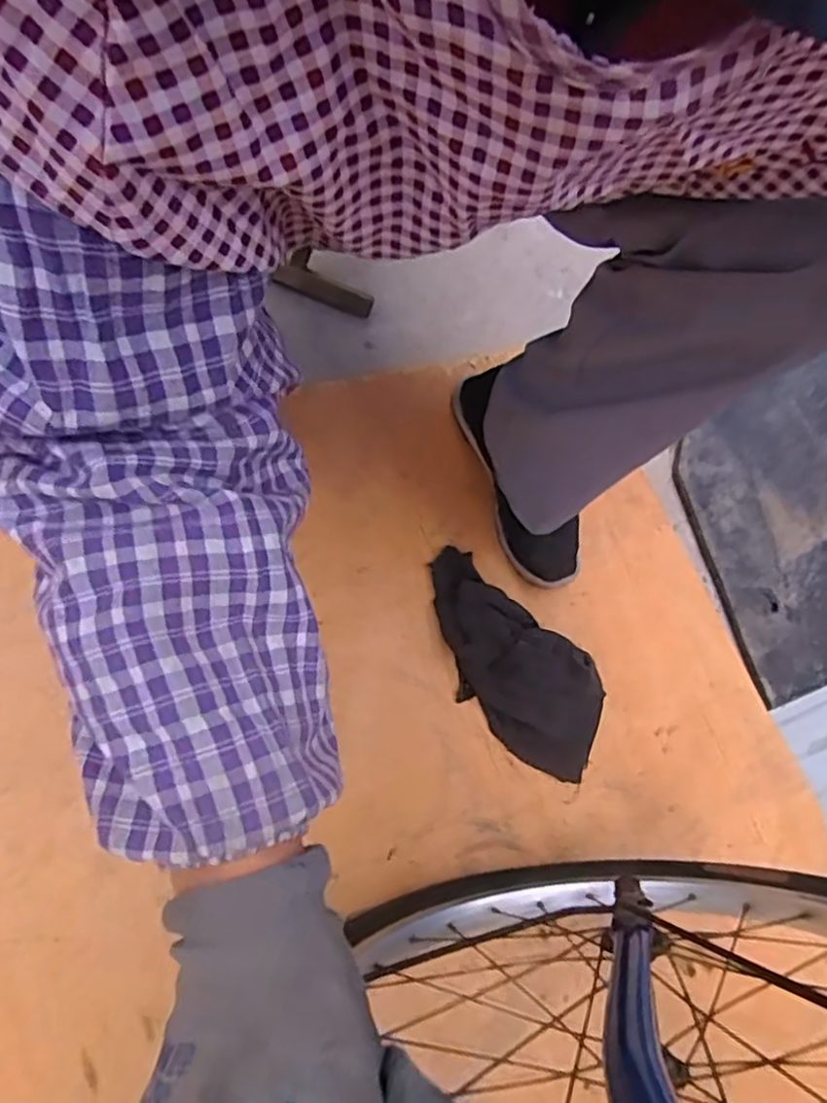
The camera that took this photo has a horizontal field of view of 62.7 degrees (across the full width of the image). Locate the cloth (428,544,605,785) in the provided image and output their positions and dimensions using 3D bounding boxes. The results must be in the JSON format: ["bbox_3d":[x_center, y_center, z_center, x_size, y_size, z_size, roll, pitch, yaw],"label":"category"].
[{"bbox_3d":[0.105,0.110,0.705,0.130,0.040,0.261,-37,89,-31],"label":"cloth"}]

